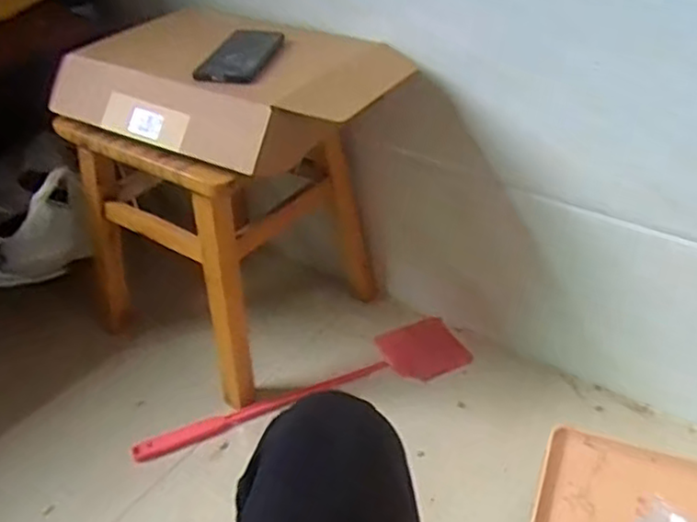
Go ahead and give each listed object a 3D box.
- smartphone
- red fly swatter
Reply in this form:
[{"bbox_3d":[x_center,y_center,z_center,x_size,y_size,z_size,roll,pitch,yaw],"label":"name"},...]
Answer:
[{"bbox_3d":[-0.143,-0.282,0.951,0.074,0.013,0.166,6,37,12],"label":"smartphone"},{"bbox_3d":[-0.062,0.197,1.101,0.536,0.026,0.118,-16,38,-18],"label":"red fly swatter"}]

